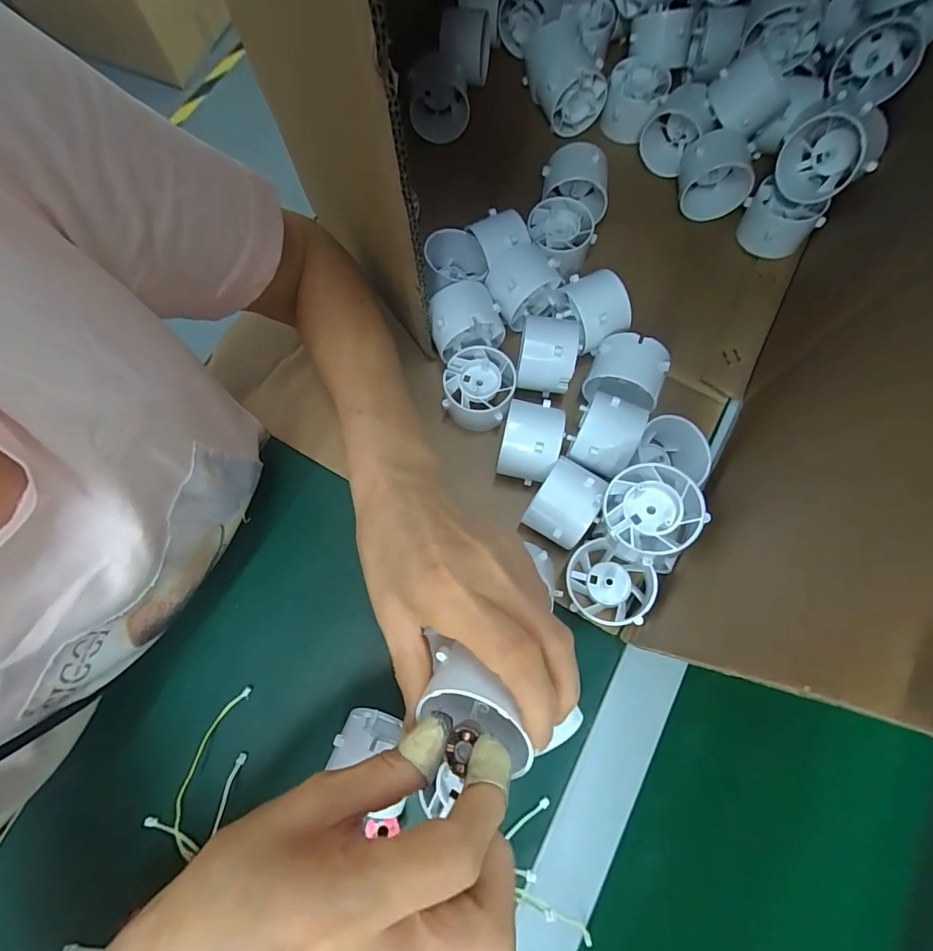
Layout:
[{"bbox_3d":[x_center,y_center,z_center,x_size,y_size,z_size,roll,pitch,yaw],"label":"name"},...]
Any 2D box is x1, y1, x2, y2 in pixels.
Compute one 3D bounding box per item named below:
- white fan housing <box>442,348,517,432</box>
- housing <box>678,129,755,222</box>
[{"bbox_3d":[0.008,-0.060,0.308,0.046,0.030,0.047,0,75,-1],"label":"white fan housing"},{"bbox_3d":[0.191,-0.230,0.342,0.050,0.048,0.039,11,75,2],"label":"housing"}]

